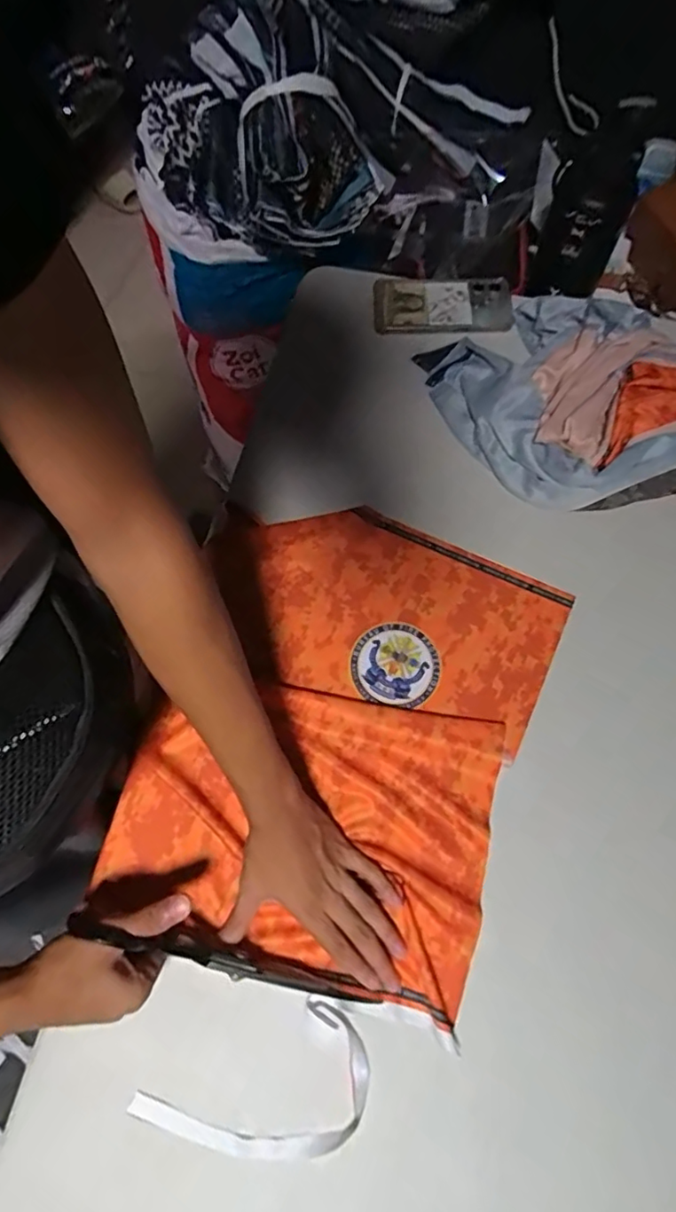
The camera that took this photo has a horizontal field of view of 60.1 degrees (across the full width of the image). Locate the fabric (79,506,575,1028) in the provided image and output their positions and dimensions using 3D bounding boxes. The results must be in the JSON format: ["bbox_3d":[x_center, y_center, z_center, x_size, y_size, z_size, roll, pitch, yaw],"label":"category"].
[{"bbox_3d":[-0.001,0.103,0.548,0.338,0.022,0.417,20,70,9],"label":"fabric"}]

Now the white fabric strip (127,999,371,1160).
[{"bbox_3d":[-0.060,0.381,0.444,0.175,0.008,0.091,-24,70,-8],"label":"white fabric strip"}]

